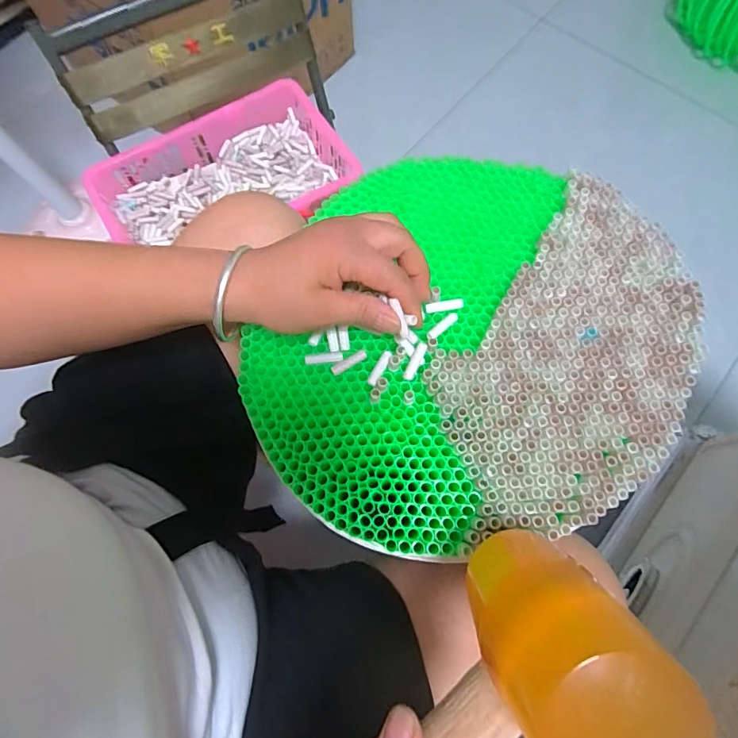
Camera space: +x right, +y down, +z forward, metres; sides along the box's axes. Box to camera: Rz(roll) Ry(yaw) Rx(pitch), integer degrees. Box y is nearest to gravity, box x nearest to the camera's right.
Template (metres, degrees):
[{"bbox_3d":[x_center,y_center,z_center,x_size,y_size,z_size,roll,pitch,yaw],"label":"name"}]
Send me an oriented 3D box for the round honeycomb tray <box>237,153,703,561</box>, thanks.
[{"bbox_3d":[0.077,-0.025,0.336,0.283,0.019,0.318,26,76,9],"label":"round honeycomb tray"}]

